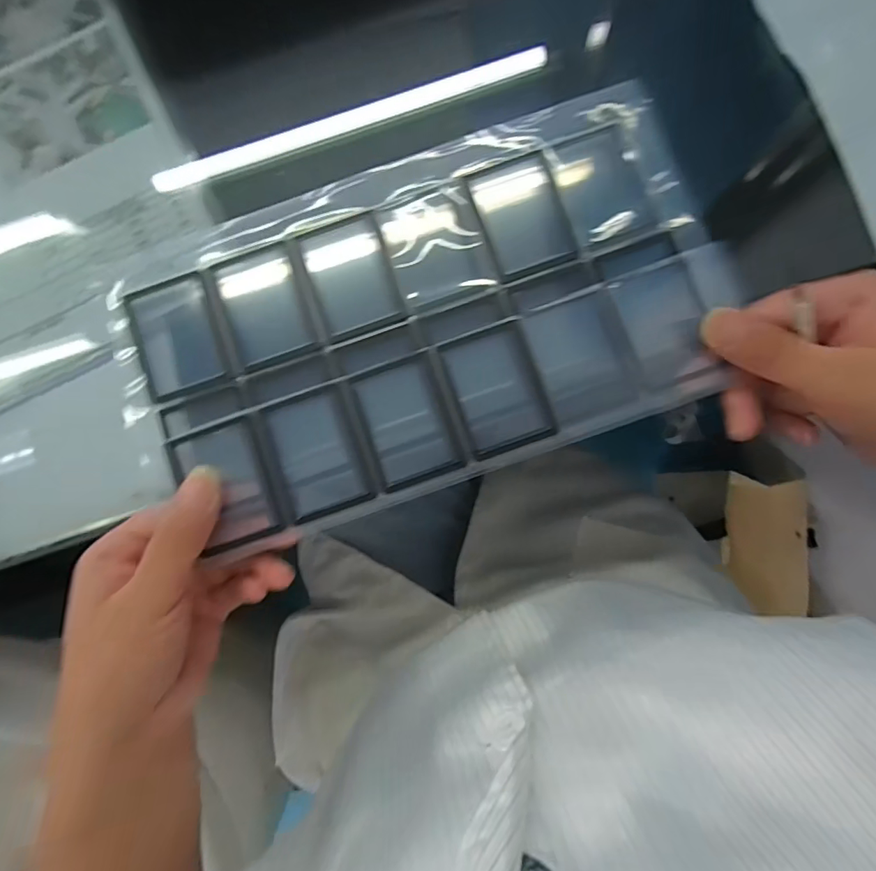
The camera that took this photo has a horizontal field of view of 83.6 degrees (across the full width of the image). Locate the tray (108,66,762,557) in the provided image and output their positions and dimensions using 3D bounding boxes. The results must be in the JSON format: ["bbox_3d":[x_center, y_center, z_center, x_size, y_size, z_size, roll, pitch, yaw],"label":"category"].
[{"bbox_3d":[-0.006,-0.063,0.250,0.287,0.015,0.167,-18,85,-1],"label":"tray"}]

